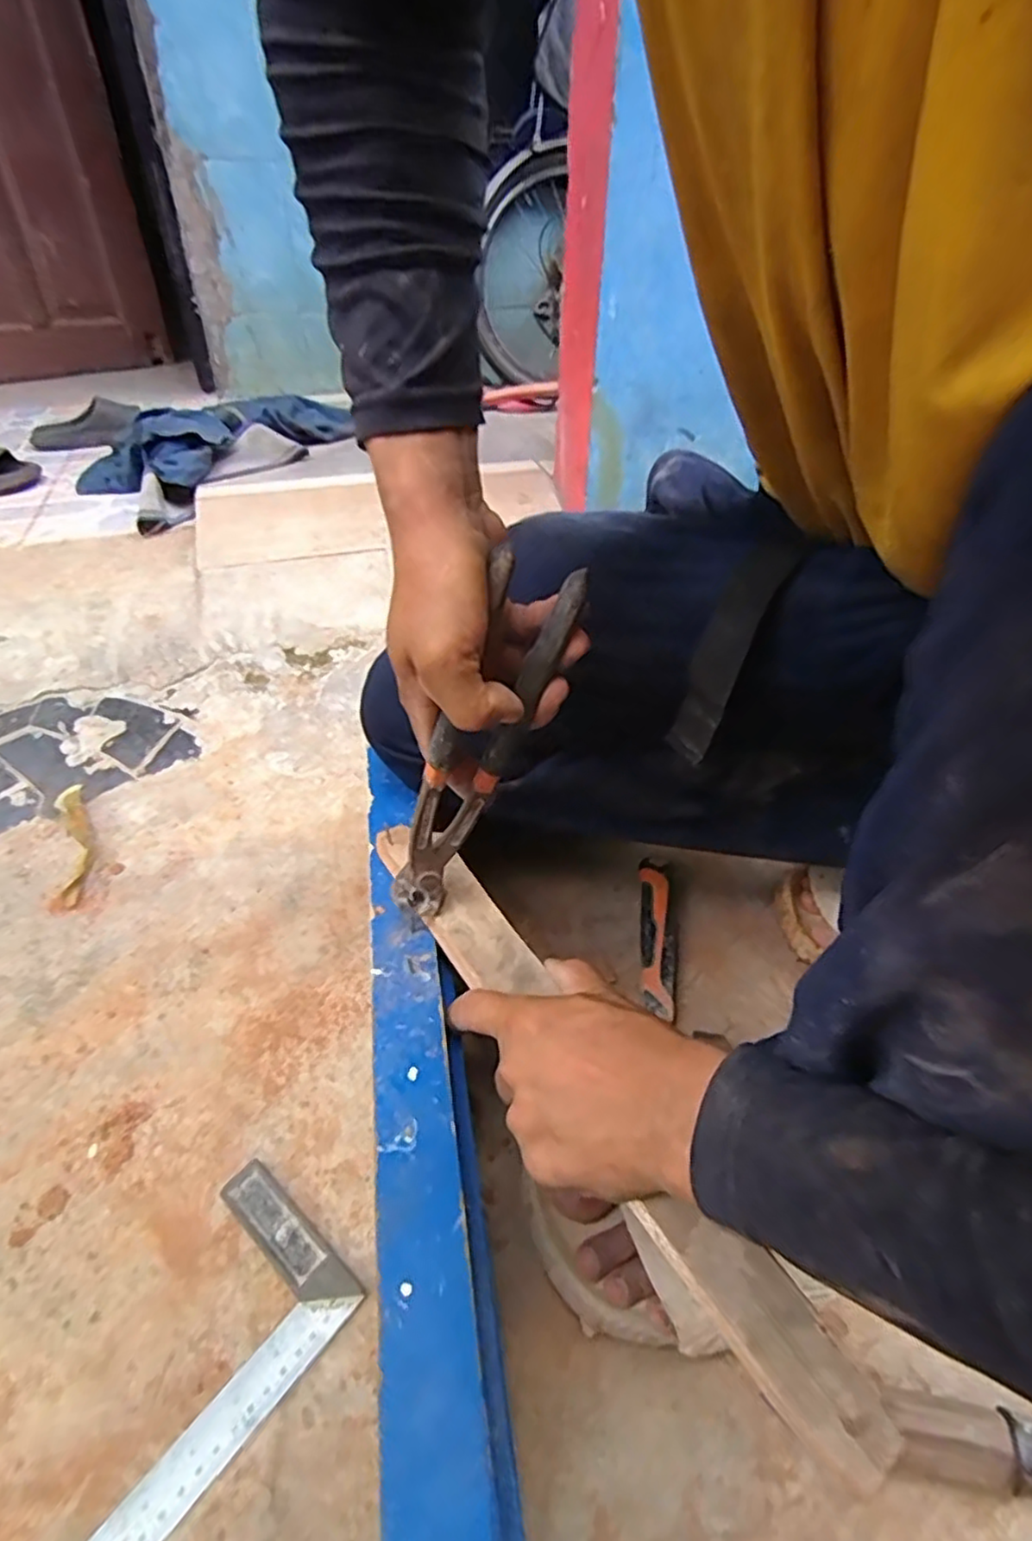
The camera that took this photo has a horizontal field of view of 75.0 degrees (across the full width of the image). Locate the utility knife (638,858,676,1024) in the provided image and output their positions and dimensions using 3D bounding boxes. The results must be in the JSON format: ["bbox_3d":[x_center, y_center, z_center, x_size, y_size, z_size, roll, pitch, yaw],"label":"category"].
[{"bbox_3d":[0.124,0.144,0.593,0.028,0.019,0.162,5,40,5],"label":"utility knife"}]

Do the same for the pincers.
[{"bbox_3d":[-0.026,-0.007,0.371,0.053,0.226,0.015,7,31,-38],"label":"pincers"}]

